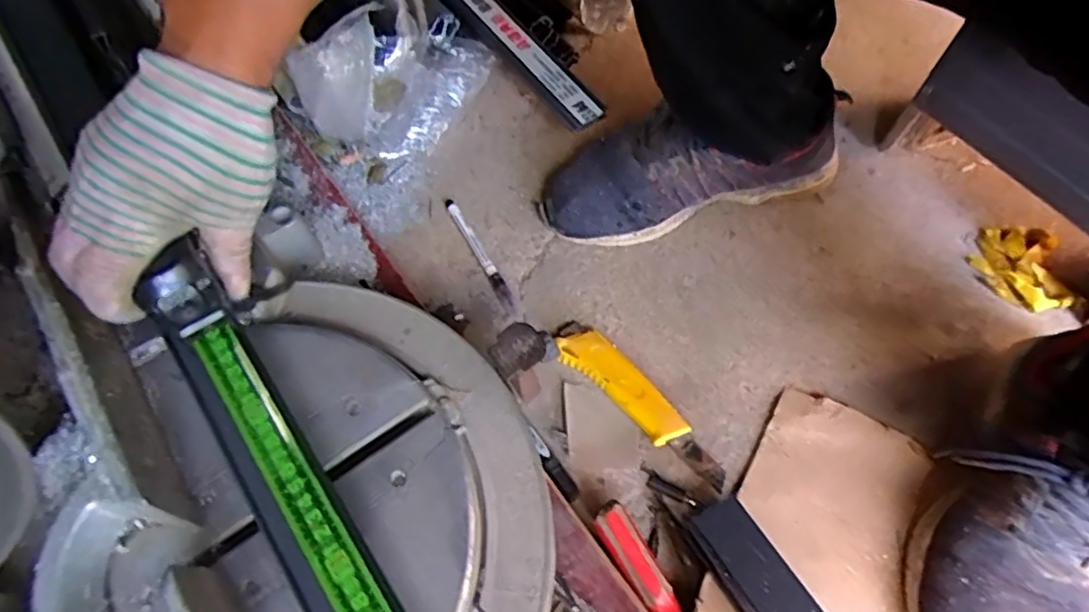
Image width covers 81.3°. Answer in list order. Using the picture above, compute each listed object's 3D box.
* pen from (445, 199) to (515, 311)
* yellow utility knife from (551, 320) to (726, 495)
[{"bbox_3d":[-0.061,-0.051,0.591,0.012,0.010,0.133,-25,62,-14],"label":"pen"},{"bbox_3d":[0.075,0.075,0.516,0.038,0.018,0.180,-38,66,-20],"label":"yellow utility knife"}]

